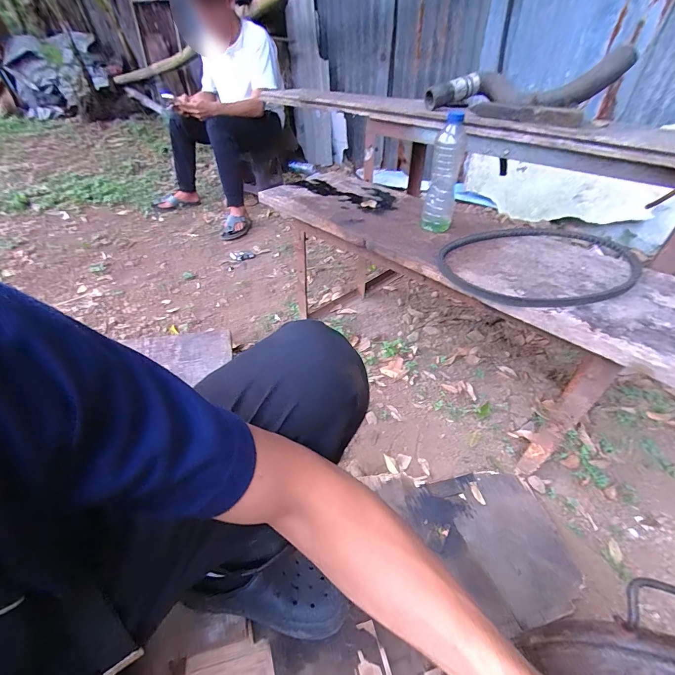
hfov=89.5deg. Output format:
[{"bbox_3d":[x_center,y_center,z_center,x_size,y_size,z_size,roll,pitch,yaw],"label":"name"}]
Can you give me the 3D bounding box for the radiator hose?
[{"bbox_3d":[0.394,-0.561,0.749,0.135,0.099,0.383,-32,52,-31],"label":"radiator hose"}]

